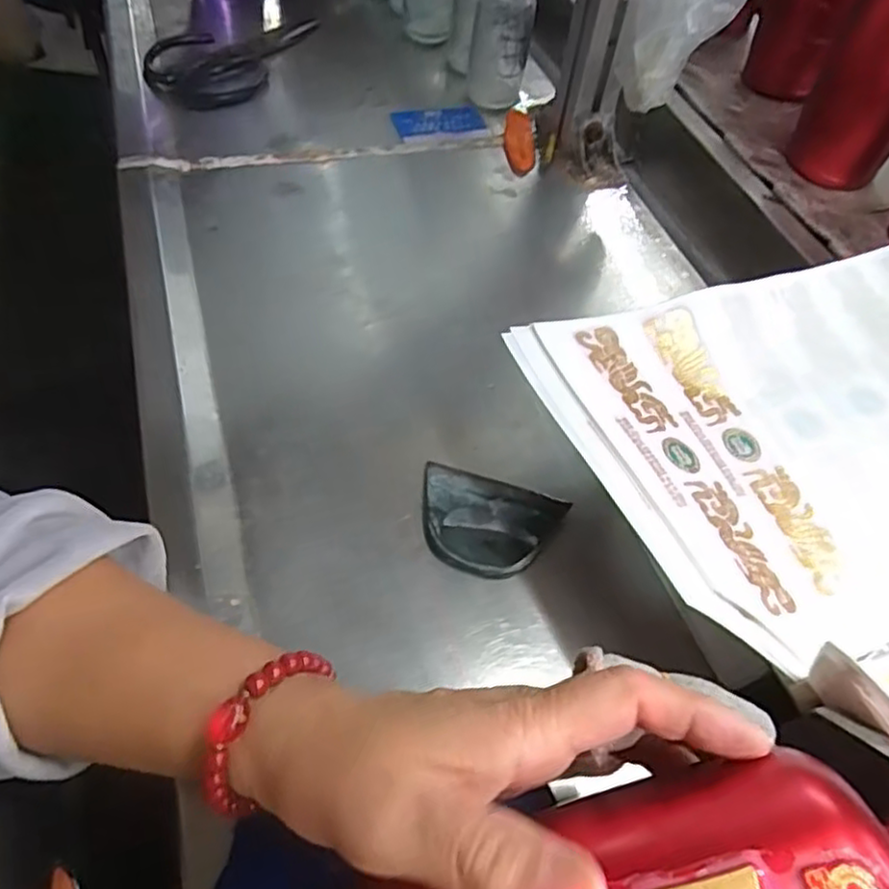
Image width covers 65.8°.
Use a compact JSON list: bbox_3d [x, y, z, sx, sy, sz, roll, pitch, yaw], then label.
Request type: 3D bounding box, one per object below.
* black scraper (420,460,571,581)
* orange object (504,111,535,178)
[{"bbox_3d":[0.022,0.043,0.383,0.079,0.008,0.059,19,53,8],"label":"black scraper"},{"bbox_3d":[0.070,-0.283,0.637,0.026,0.011,0.097,3,53,-3],"label":"orange object"}]

